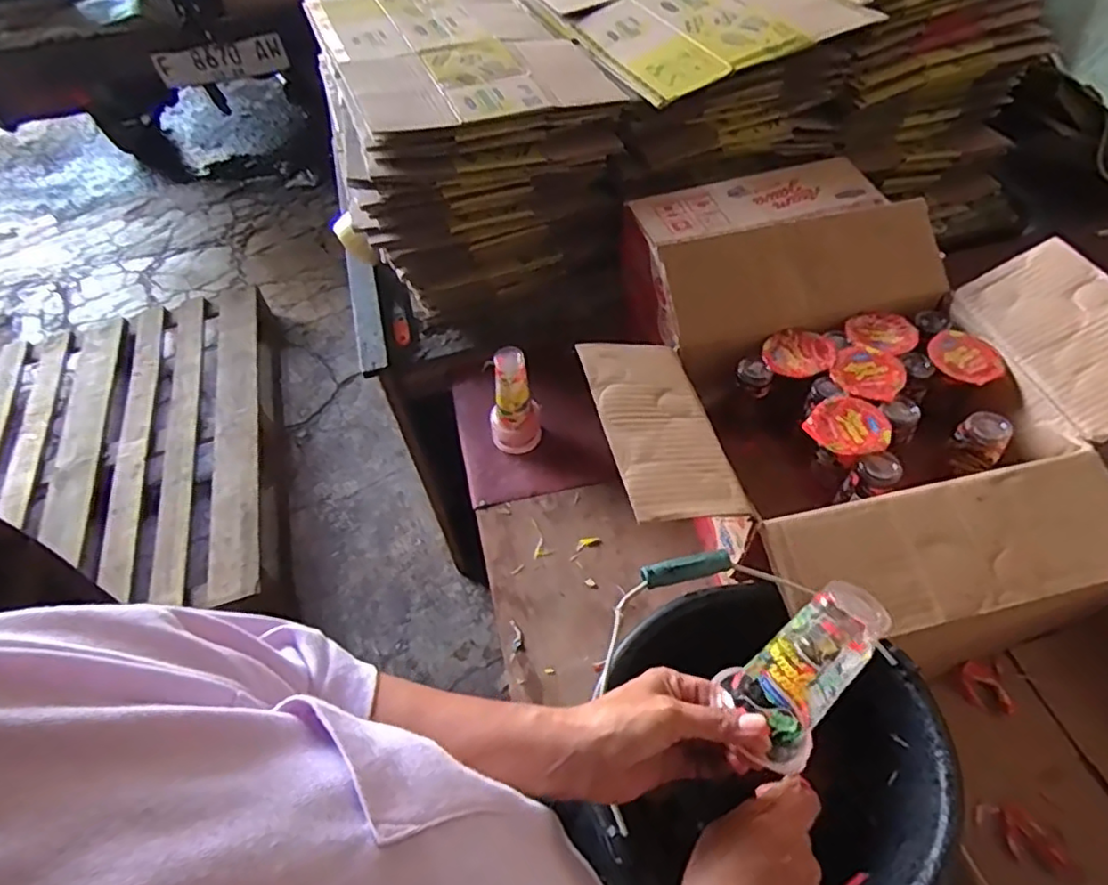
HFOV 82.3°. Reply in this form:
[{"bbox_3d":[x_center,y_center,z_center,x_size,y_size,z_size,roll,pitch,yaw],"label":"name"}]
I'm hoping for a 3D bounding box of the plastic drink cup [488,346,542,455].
[{"bbox_3d":[-0.061,-0.056,0.911,0.073,0.159,0.061,-13,54,-4],"label":"plastic drink cup"}]

